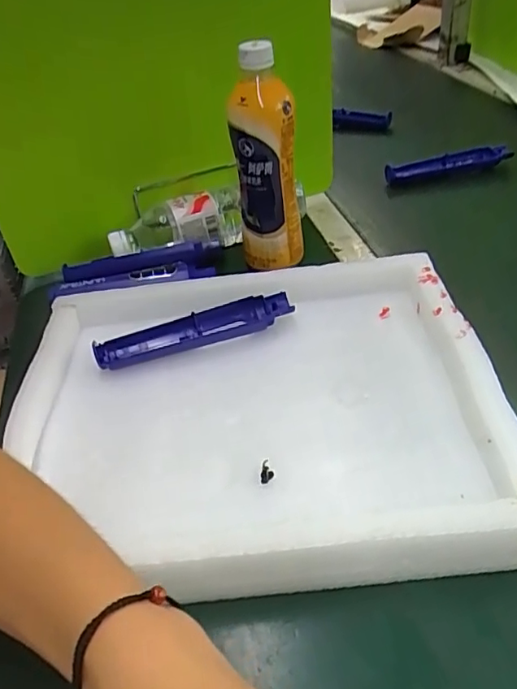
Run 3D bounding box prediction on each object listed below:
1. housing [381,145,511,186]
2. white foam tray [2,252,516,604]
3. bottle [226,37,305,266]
[{"bbox_3d":[0.254,-0.242,0.741,0.174,0.028,0.026,-13,40,-7],"label":"housing"},{"bbox_3d":[-0.007,0.044,0.414,0.337,0.057,0.285,-8,40,0],"label":"white foam tray"},{"bbox_3d":[0.005,-0.184,0.534,0.062,0.188,0.057,-8,40,-1],"label":"bottle"}]

